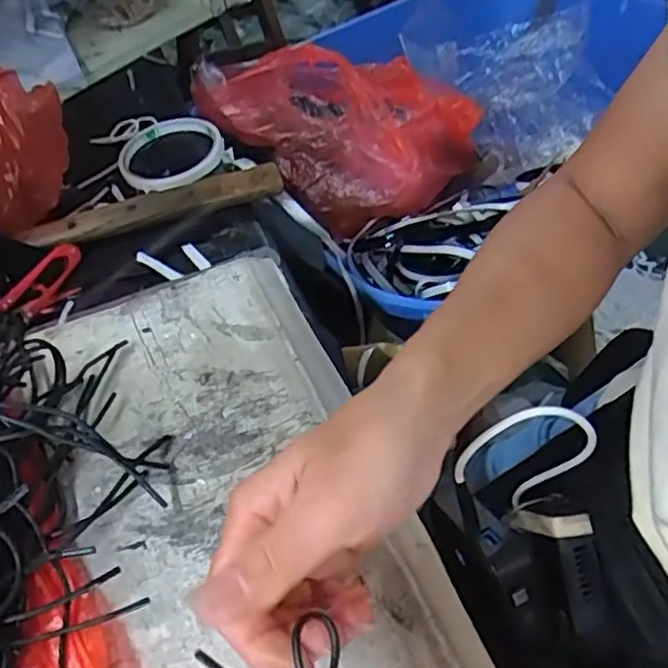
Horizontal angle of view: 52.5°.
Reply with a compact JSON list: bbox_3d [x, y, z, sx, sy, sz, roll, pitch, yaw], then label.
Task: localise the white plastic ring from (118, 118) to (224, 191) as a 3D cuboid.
[{"bbox_3d":[-0.136,-0.152,0.561,0.082,0.022,0.090,-31,54,-20],"label":"white plastic ring"}]

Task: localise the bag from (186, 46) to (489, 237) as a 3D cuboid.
[{"bbox_3d":[0.014,-0.249,0.764,0.239,0.139,0.245,26,57,25],"label":"bag"}]

